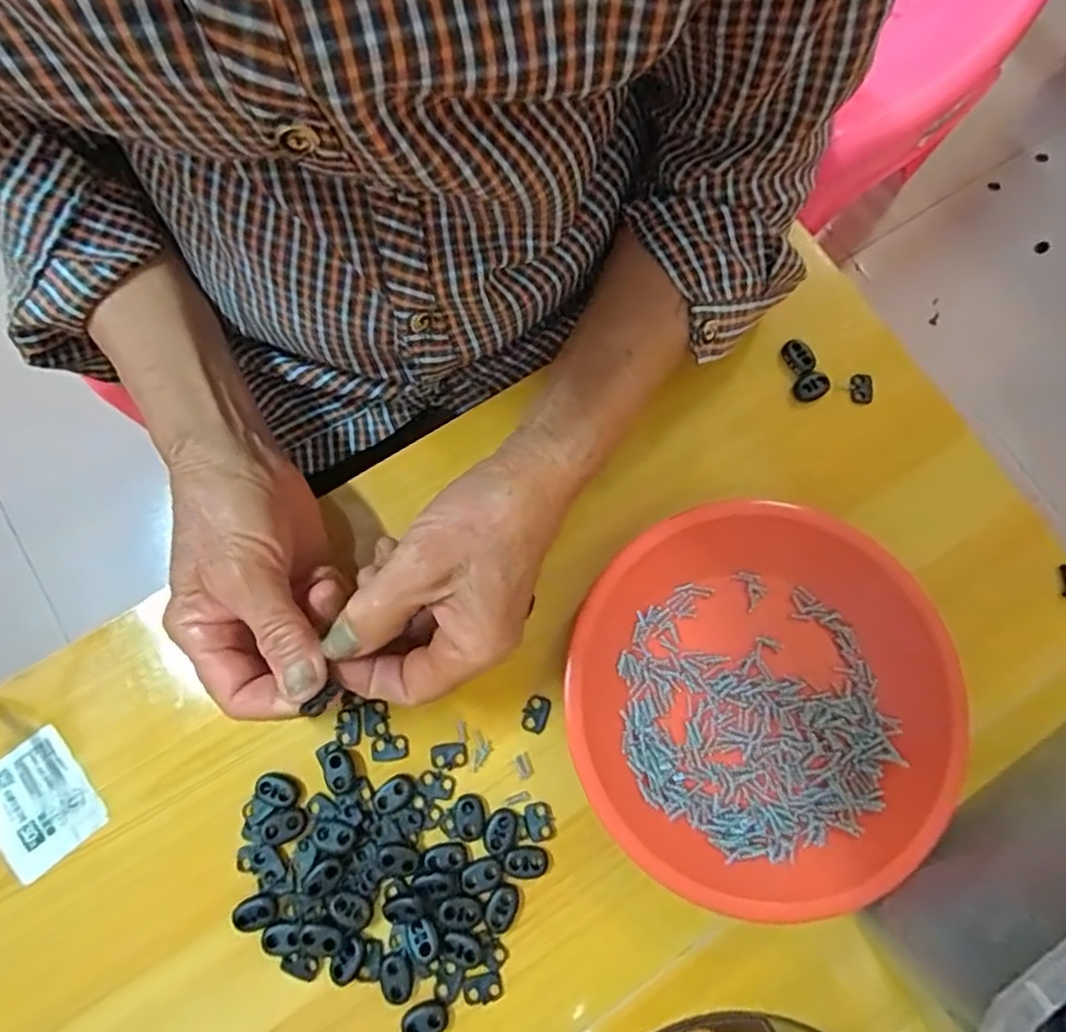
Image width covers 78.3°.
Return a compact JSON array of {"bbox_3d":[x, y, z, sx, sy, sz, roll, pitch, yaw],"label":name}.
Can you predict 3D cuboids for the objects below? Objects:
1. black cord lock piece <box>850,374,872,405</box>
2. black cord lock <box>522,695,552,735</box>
[{"bbox_3d":[0.194,-0.075,0.387,0.011,0.007,0.016,-4,76,0],"label":"black cord lock piece"},{"bbox_3d":[0.002,0.103,0.341,0.013,0.004,0.019,21,78,4],"label":"black cord lock"}]

